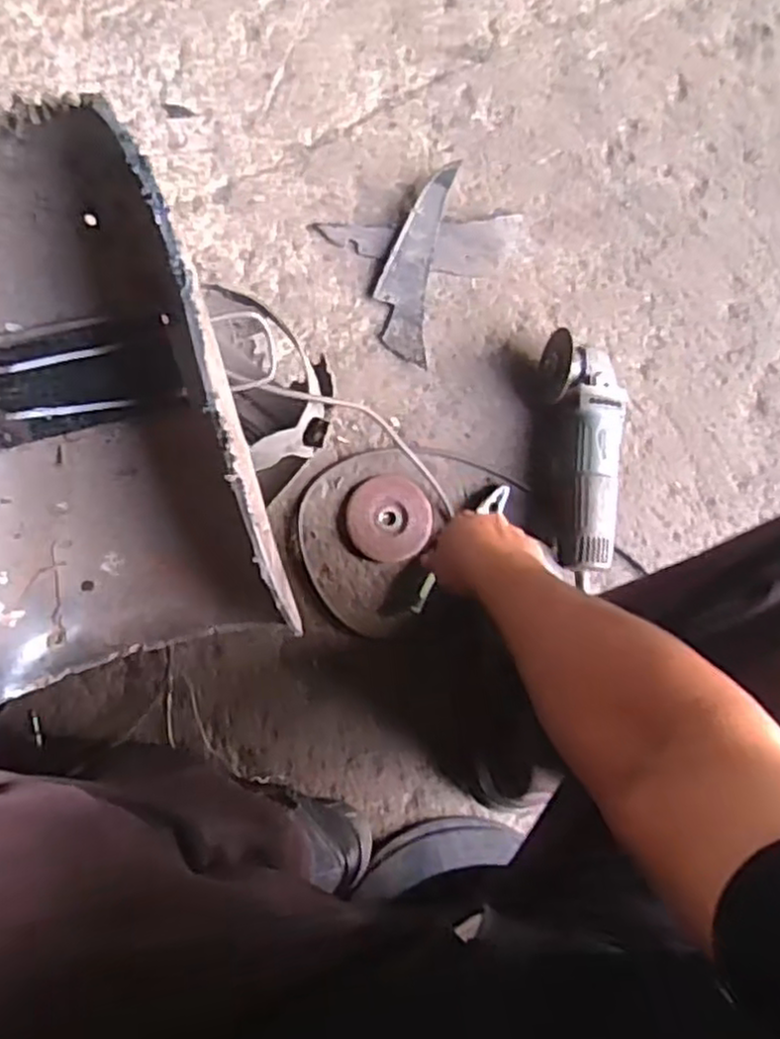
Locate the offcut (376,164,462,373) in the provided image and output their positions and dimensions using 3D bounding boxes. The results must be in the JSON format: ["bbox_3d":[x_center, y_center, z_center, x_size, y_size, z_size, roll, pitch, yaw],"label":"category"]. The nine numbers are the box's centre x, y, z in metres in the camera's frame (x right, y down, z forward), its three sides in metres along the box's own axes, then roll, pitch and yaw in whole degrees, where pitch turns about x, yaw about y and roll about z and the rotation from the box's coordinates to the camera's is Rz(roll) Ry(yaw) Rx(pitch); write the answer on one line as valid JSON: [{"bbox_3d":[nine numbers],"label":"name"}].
[{"bbox_3d":[0.034,-0.294,0.826,0.067,0.022,0.225,16,84,-2],"label":"offcut"}]

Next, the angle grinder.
[{"bbox_3d":[0.214,-0.073,0.801,0.081,0.068,0.259,-3,85,-4],"label":"angle grinder"}]

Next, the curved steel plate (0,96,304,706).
[{"bbox_3d":[-0.165,-0.032,0.338,0.177,0.109,0.272,-20,115,-14],"label":"curved steel plate"}]

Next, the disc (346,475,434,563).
[{"bbox_3d":[0.000,0.000,0.811,0.091,0.009,0.094,-4,85,-4],"label":"disc"}]

